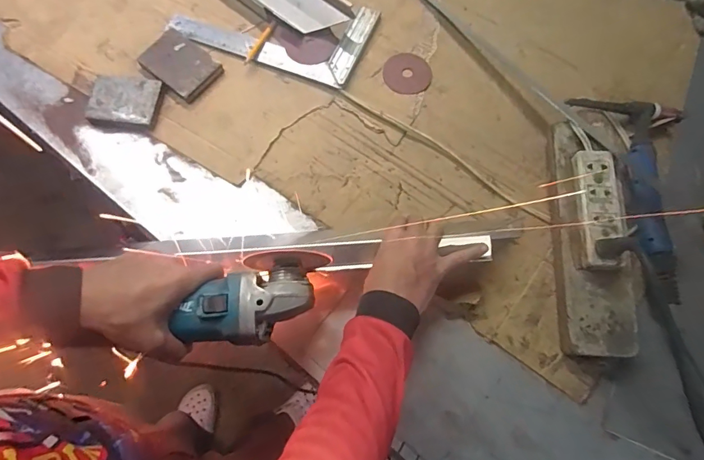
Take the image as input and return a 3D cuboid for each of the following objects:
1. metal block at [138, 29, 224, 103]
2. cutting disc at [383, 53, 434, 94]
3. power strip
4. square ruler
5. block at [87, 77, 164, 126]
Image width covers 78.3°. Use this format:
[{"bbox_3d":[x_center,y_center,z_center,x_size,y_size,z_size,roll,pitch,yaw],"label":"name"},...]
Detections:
[{"bbox_3d":[-0.255,-0.246,0.646,0.107,0.023,0.079,35,77,11],"label":"metal block"},{"bbox_3d":[0.083,-0.235,0.646,0.071,0.004,0.069,0,73,1],"label":"cutting disc"},{"bbox_3d":[0.296,-0.024,0.526,0.057,0.034,0.144,0,73,-1],"label":"power strip"},{"bbox_3d":[-0.124,-0.321,0.672,0.300,0.015,0.143,20,75,7],"label":"square ruler"},{"bbox_3d":[-0.332,-0.190,0.633,0.093,0.022,0.074,6,73,3],"label":"block"}]

